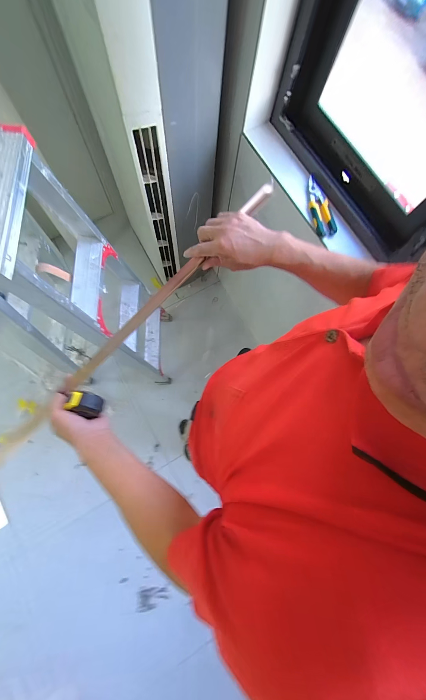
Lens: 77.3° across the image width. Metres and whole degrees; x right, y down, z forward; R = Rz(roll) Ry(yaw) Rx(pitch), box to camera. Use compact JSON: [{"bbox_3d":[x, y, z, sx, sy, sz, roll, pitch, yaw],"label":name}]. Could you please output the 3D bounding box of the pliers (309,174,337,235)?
[{"bbox_3d":[0.309,-0.427,0.781,0.058,0.024,0.197,-5,77,-4],"label":"pliers"}]

